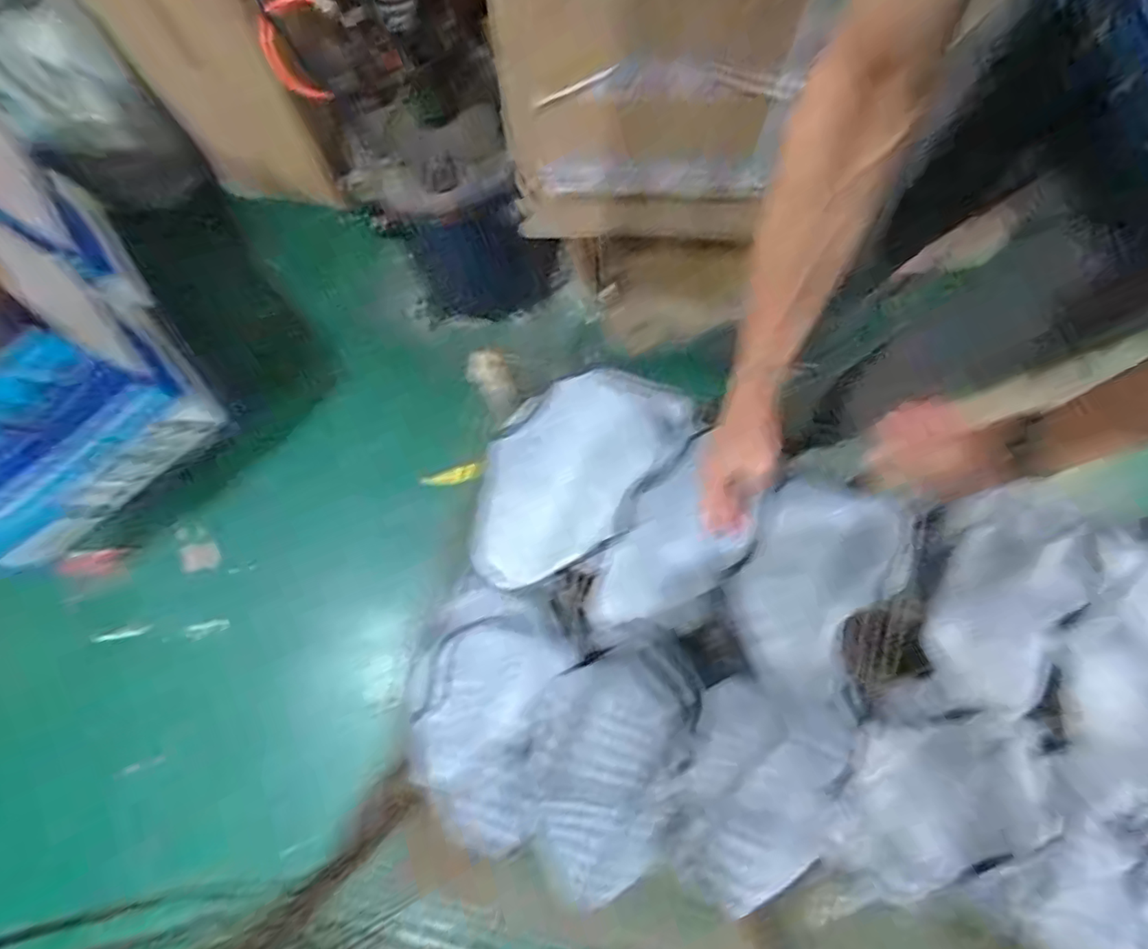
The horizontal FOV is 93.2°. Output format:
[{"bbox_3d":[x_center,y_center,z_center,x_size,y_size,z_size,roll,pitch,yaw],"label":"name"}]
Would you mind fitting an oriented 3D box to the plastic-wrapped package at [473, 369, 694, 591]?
[{"bbox_3d":[-0.009,0.000,0.714,0.181,0.085,0.327,39,81,10],"label":"plastic-wrapped package"}]

